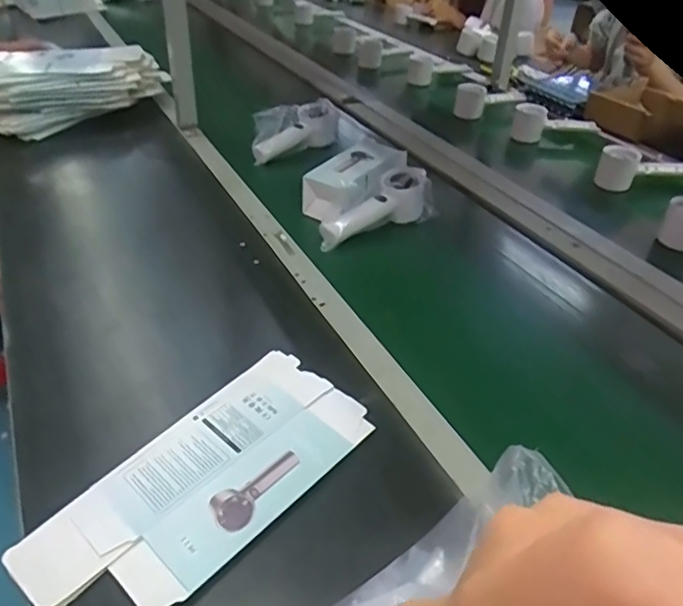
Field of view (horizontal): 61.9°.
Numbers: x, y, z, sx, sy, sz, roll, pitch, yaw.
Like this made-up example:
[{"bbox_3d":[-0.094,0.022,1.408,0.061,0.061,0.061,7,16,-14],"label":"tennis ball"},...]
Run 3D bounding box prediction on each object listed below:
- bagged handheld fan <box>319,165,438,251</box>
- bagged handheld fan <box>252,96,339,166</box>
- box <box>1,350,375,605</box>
[{"bbox_3d":[0.042,-0.130,0.762,0.170,0.059,0.074,-22,42,-27],"label":"bagged handheld fan"},{"bbox_3d":[-0.080,-0.291,0.952,0.155,0.063,0.051,-25,44,-30],"label":"bagged handheld fan"},{"bbox_3d":[-0.105,0.138,0.451,0.127,0.008,0.267,30,47,31],"label":"box"}]

